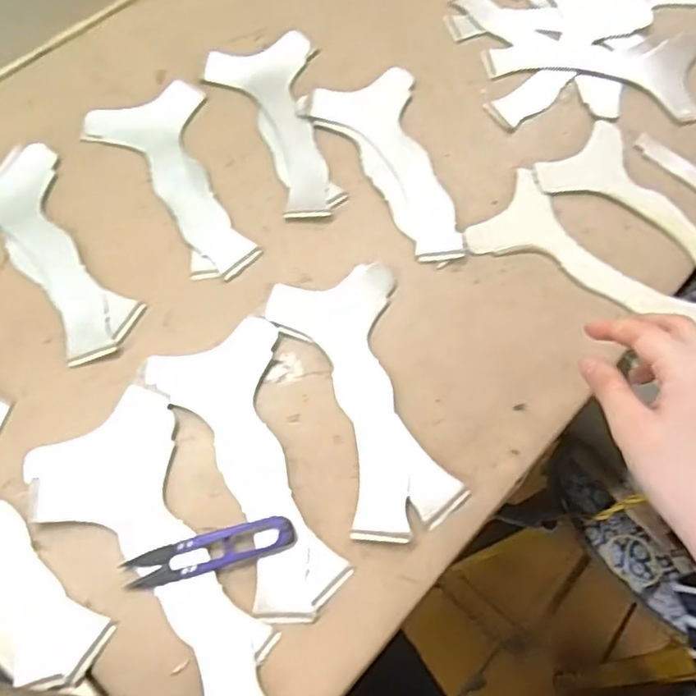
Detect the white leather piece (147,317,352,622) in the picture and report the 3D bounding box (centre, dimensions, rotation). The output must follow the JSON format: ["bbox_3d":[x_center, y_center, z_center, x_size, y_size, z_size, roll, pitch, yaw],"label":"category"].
[{"bbox_3d":[-0.057,0.074,0.408,0.081,0.006,0.186,-23,68,-12],"label":"white leather piece"}]

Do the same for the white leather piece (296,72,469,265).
[{"bbox_3d":[0.038,-0.145,0.508,0.093,0.008,0.181,-20,68,-11],"label":"white leather piece"}]

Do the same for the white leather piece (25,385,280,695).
[{"bbox_3d":[-0.118,0.129,0.381,0.091,0.007,0.207,-26,68,-16],"label":"white leather piece"}]

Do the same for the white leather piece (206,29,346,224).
[{"bbox_3d":[-0.052,-0.184,0.523,0.091,0.006,0.185,-16,67,-9],"label":"white leather piece"}]

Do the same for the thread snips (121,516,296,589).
[{"bbox_3d":[-0.082,0.122,0.383,0.101,0.009,0.023,-14,67,-8],"label":"thread snips"}]

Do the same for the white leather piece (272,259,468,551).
[{"bbox_3d":[0.014,0.031,0.428,0.086,0.005,0.186,-16,66,-11],"label":"white leather piece"}]

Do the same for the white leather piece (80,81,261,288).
[{"bbox_3d":[-0.123,-0.138,0.501,0.093,0.004,0.188,-36,71,-16],"label":"white leather piece"}]

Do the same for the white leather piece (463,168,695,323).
[{"bbox_3d":[0.191,-0.074,0.482,0.187,0.010,0.082,25,67,9],"label":"white leather piece"}]

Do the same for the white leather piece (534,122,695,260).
[{"bbox_3d":[0.237,-0.098,0.497,0.086,0.004,0.182,-36,71,-16],"label":"white leather piece"}]

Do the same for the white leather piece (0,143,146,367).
[{"bbox_3d":[-0.216,-0.075,0.470,0.184,0.005,0.095,41,71,13],"label":"white leather piece"}]

